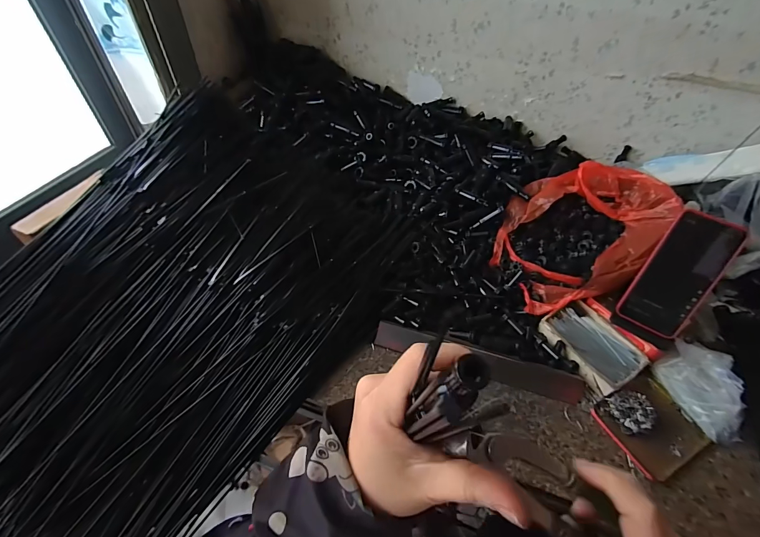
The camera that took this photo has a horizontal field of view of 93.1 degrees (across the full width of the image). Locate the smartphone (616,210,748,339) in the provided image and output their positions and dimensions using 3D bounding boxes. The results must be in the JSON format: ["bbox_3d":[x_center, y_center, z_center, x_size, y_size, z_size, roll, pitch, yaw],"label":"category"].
[{"bbox_3d":[0.398,0.010,0.480,0.078,0.161,0.011,29,19,19],"label":"smartphone"}]

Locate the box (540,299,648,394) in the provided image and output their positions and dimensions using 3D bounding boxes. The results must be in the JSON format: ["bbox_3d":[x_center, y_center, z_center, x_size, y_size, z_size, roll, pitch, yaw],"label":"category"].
[{"bbox_3d":[0.305,0.108,0.519,0.088,0.022,0.123,-25,56,-23],"label":"box"}]

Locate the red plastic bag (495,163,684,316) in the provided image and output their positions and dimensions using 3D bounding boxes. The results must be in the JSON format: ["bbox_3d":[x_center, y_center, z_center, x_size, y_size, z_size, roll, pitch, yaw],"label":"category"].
[{"bbox_3d":[0.315,-0.061,0.586,0.208,0.116,0.280,37,57,25],"label":"red plastic bag"}]

